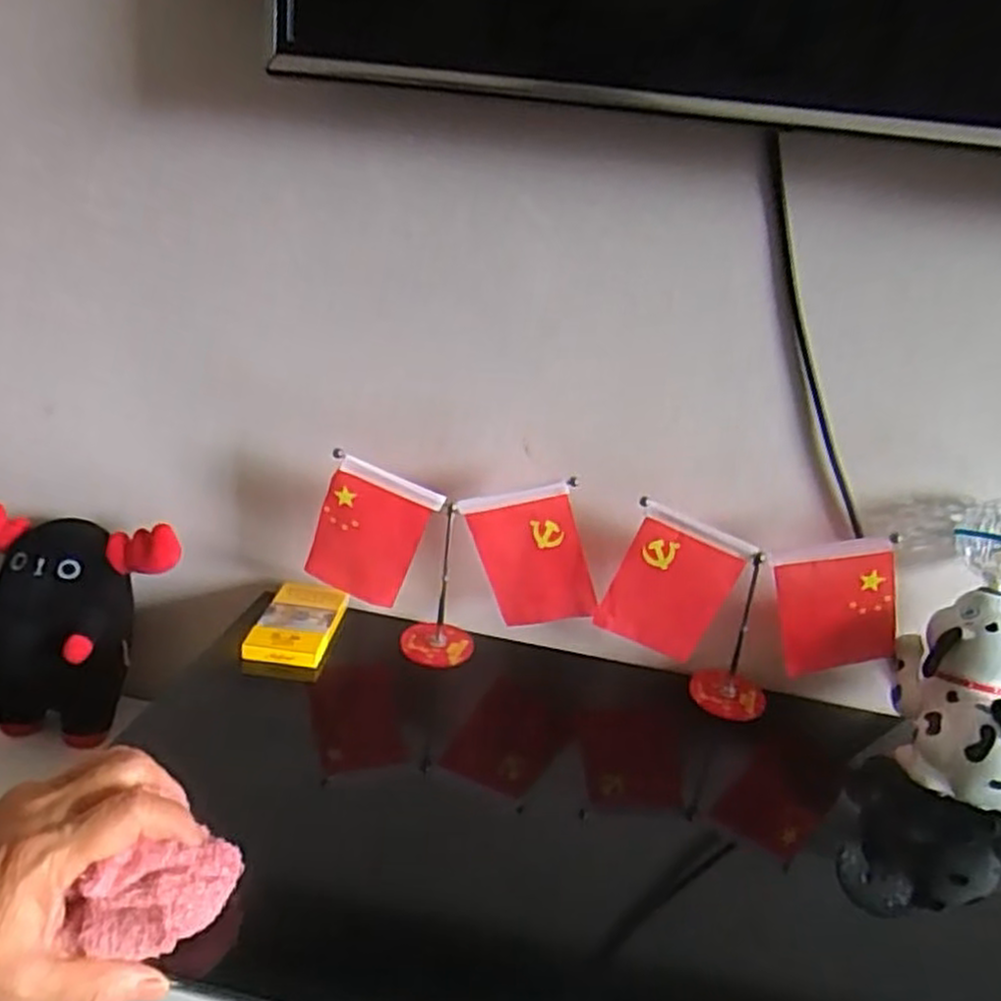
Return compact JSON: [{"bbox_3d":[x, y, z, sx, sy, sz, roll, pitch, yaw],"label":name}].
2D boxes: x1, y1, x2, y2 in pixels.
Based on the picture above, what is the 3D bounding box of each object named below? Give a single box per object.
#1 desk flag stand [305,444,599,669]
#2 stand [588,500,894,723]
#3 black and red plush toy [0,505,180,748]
[{"bbox_3d":[-0.036,0.047,0.604,0.219,0.142,0.073,12,21,12],"label":"desk flag stand"},{"bbox_3d":[0.183,0.089,0.576,0.209,0.138,0.043,7,20,-2],"label":"stand"},{"bbox_3d":[-0.376,0.109,0.646,0.197,0.183,0.085,10,21,8],"label":"black and red plush toy"}]

